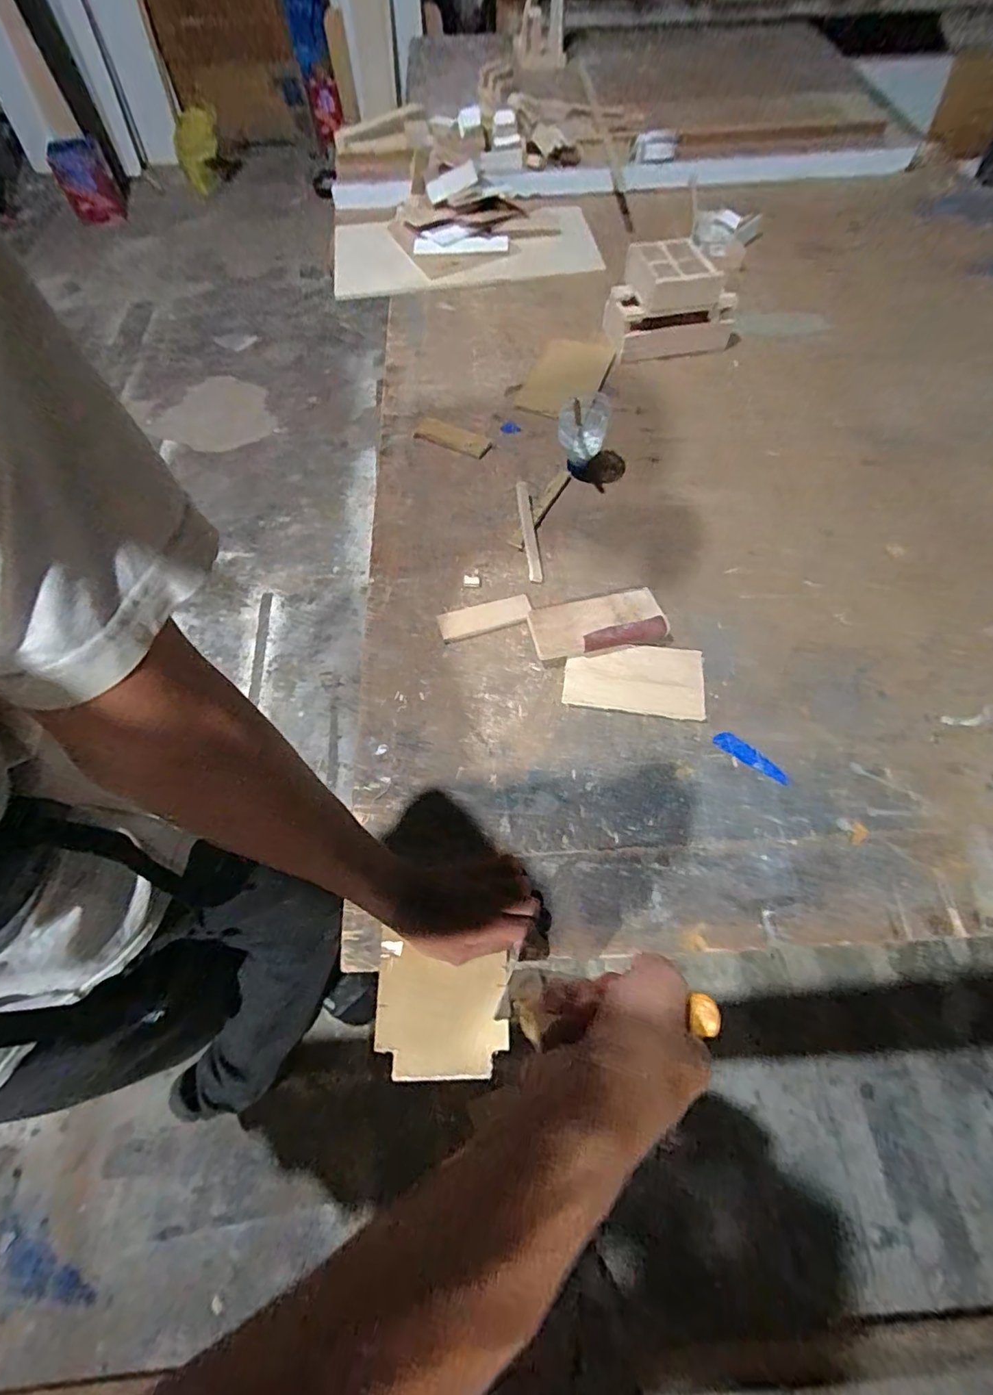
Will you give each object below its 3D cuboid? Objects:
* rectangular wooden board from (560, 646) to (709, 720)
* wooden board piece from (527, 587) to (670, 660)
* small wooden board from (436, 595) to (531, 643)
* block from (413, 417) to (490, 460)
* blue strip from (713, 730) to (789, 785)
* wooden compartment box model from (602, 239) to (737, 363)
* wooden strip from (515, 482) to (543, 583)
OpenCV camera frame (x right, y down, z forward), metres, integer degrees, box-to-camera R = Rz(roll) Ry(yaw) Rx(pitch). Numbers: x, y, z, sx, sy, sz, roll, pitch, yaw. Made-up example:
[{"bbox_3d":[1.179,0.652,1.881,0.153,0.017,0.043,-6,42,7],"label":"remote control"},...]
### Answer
[{"bbox_3d":[0.154,-0.021,0.603,0.150,0.014,0.082,7,64,6],"label":"rectangular wooden board"},{"bbox_3d":[0.117,-0.086,0.630,0.149,0.031,0.078,-11,63,-3],"label":"wooden board piece"},{"bbox_3d":[-0.014,-0.097,0.653,0.111,0.008,0.040,-15,64,-5],"label":"small wooden board"},{"bbox_3d":[-0.065,-0.388,0.796,0.107,0.010,0.046,24,67,14],"label":"block"},{"bbox_3d":[0.268,0.062,0.561,0.080,0.004,0.021,37,70,19],"label":"blue strip"},{"bbox_3d":[0.281,-0.626,0.853,0.200,0.124,0.106,-2,63,2],"label":"wooden compartment box model"},{"bbox_3d":[0.042,-0.223,0.715,0.018,0.009,0.166,-7,63,-1],"label":"wooden strip"}]

